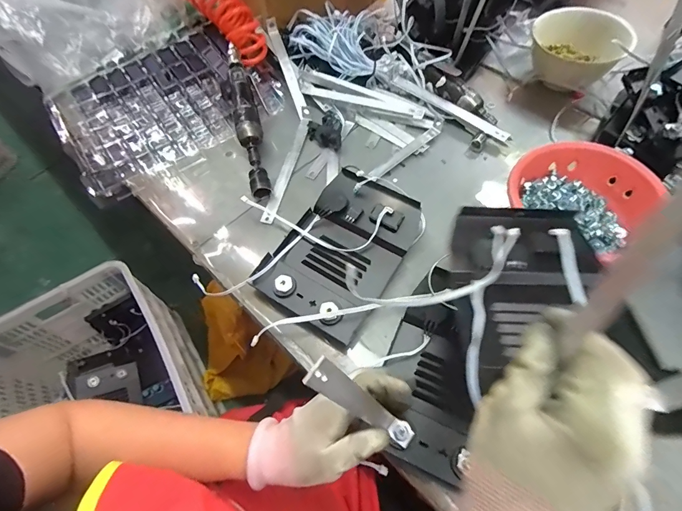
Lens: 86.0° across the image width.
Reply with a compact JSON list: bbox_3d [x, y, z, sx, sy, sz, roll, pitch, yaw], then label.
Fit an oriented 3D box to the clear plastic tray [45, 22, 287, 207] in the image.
[{"bbox_3d":[-0.315,-0.280,0.656,0.359,0.048,0.302,-31,63,-13],"label":"clear plastic tray"}]

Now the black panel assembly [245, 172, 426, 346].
[{"bbox_3d":[-0.002,-0.010,0.475,0.152,0.040,0.202,29,66,19],"label":"black panel assembly"}]

